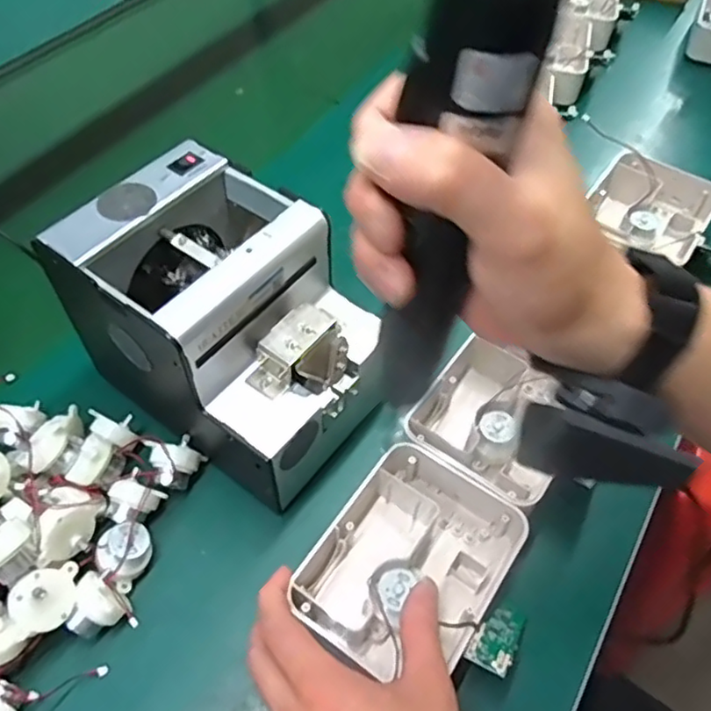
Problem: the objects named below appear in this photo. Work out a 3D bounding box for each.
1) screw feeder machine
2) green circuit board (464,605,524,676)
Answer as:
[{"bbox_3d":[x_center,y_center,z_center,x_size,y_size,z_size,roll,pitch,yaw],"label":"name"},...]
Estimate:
[{"bbox_3d":[-0.078,-0.015,0.416,0.177,0.152,0.131,36,60,27],"label":"screw feeder machine"},{"bbox_3d":[0.082,0.156,0.357,0.022,0.008,0.061,27,20,22],"label":"green circuit board"}]

